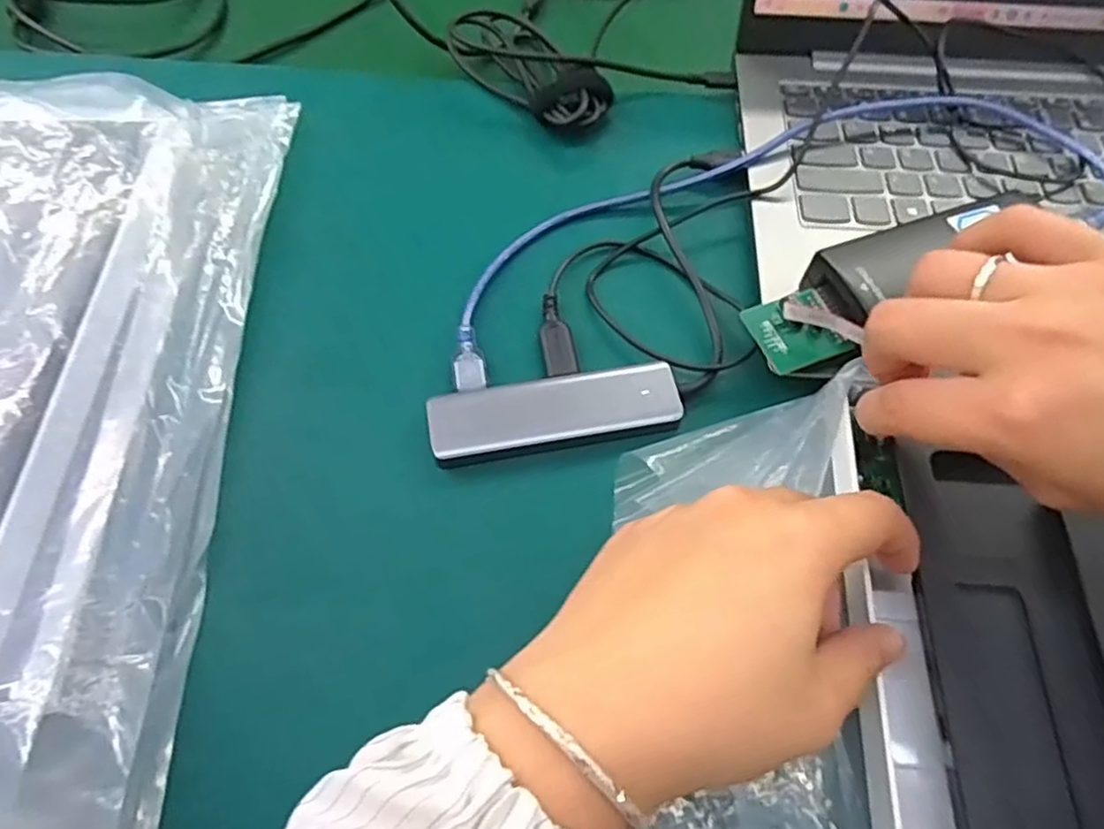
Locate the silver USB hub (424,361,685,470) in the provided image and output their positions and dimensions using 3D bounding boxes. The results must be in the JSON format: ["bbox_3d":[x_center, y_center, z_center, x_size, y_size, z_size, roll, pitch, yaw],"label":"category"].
[{"bbox_3d":[0.001,-0.002,0.291,0.102,0.008,0.031,-9,62,-6],"label":"silver USB hub"}]

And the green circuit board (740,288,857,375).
[{"bbox_3d":[0.099,-0.035,0.284,0.034,0.008,0.032,-20,67,-5],"label":"green circuit board"}]

